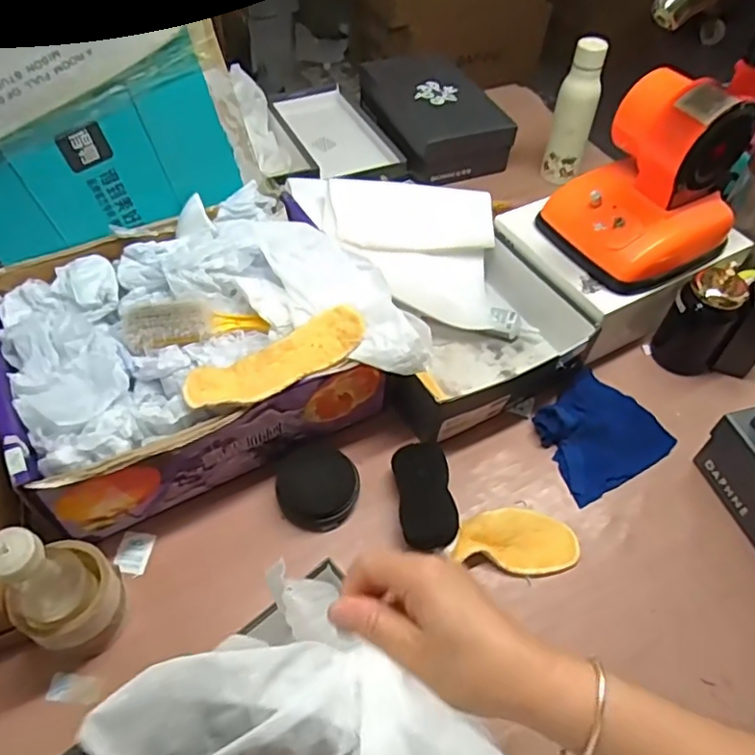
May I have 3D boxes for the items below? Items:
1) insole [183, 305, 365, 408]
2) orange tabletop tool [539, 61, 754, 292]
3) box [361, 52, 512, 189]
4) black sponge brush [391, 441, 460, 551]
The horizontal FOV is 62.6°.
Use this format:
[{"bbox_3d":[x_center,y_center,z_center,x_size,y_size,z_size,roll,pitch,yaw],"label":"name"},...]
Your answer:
[{"bbox_3d":[-0.101,-0.015,0.655,0.199,0.025,0.067,-26,58,-22],"label":"insole"},{"bbox_3d":[0.343,-0.258,0.777,0.185,0.201,0.171,-25,57,-21],"label":"orange tabletop tool"},{"bbox_3d":[0.108,-0.485,1.145,0.199,0.109,0.280,-14,54,-14],"label":"box"},{"bbox_3d":[0.053,0.130,0.691,0.059,0.028,0.117,-5,52,-7],"label":"black sponge brush"}]

